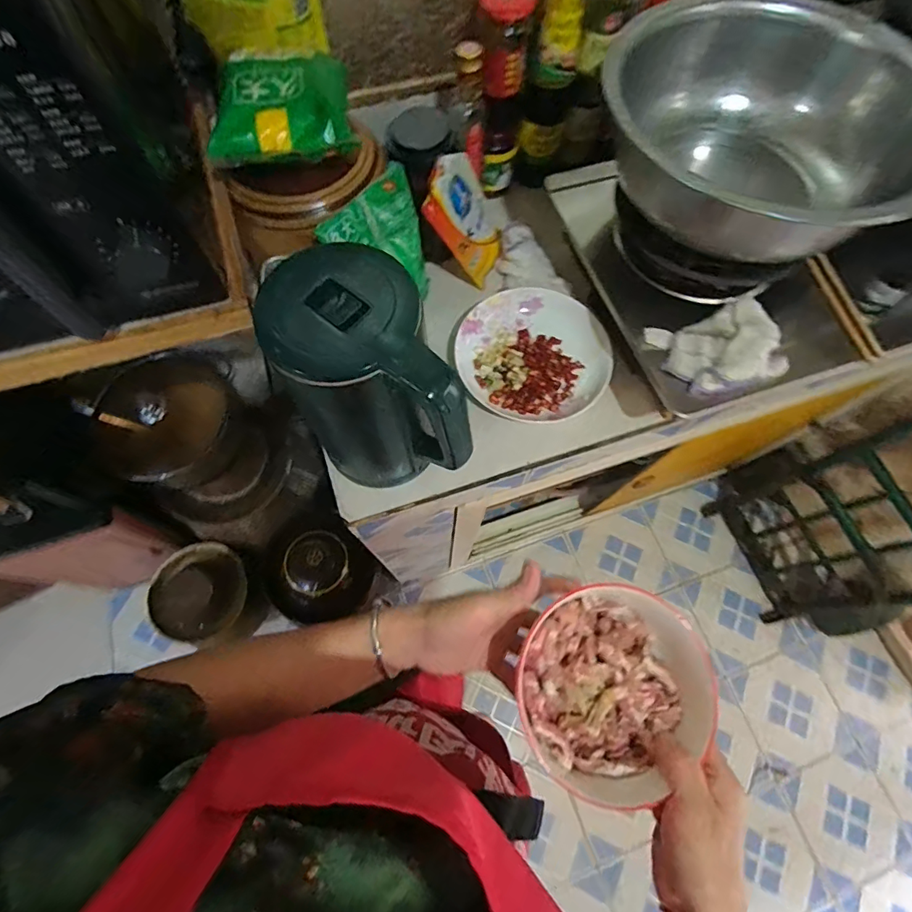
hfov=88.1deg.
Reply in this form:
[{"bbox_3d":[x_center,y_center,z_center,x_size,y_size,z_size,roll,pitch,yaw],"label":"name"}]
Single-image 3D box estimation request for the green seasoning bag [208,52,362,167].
[{"bbox_3d":[-0.178,-0.370,0.486,0.135,0.034,0.153,-5,69,-4],"label":"green seasoning bag"}]

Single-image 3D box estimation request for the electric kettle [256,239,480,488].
[{"bbox_3d":[-0.087,-0.055,0.478,0.118,0.247,0.194,-27,72,-11],"label":"electric kettle"}]

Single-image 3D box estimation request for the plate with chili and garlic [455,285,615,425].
[{"bbox_3d":[0.105,-0.138,0.637,0.199,0.029,0.189,1,69,-1],"label":"plate with chili and garlic"}]

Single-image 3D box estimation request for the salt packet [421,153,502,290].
[{"bbox_3d":[0.015,-0.319,0.633,0.018,0.175,0.109,17,88,31],"label":"salt packet"}]

